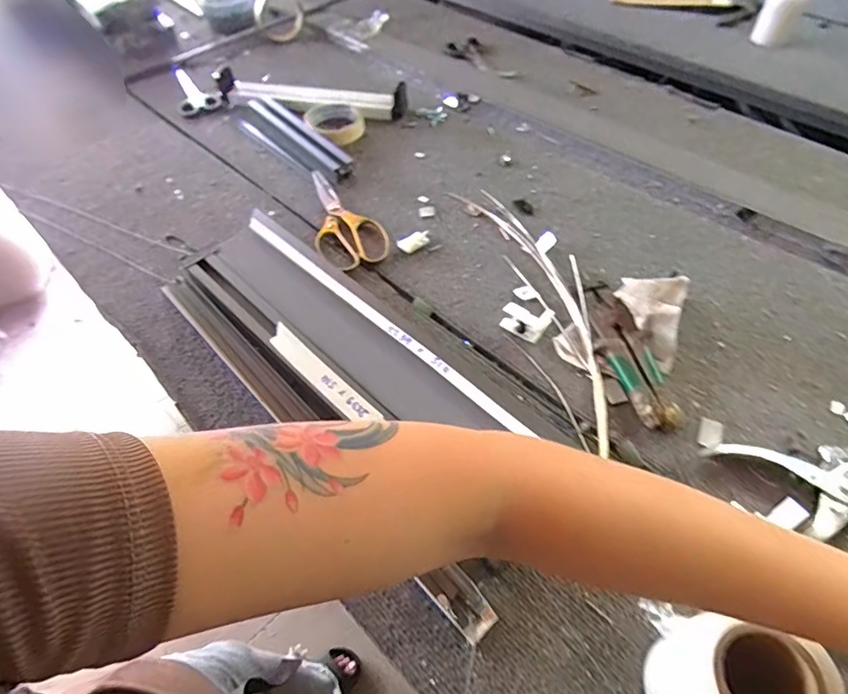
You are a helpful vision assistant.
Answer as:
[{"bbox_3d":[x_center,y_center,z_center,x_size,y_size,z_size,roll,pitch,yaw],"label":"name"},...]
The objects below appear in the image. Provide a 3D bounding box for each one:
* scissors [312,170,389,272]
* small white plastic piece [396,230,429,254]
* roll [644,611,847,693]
[{"bbox_3d":[-0.107,-0.165,0.678,0.080,0.019,0.205,-19,54,-13],"label":"scissors"},{"bbox_3d":[-0.009,-0.132,0.650,0.022,0.008,0.049,36,61,26],"label":"small white plastic piece"},{"bbox_3d":[0.187,0.210,0.326,0.064,0.112,0.074,1,52,2],"label":"roll"}]

